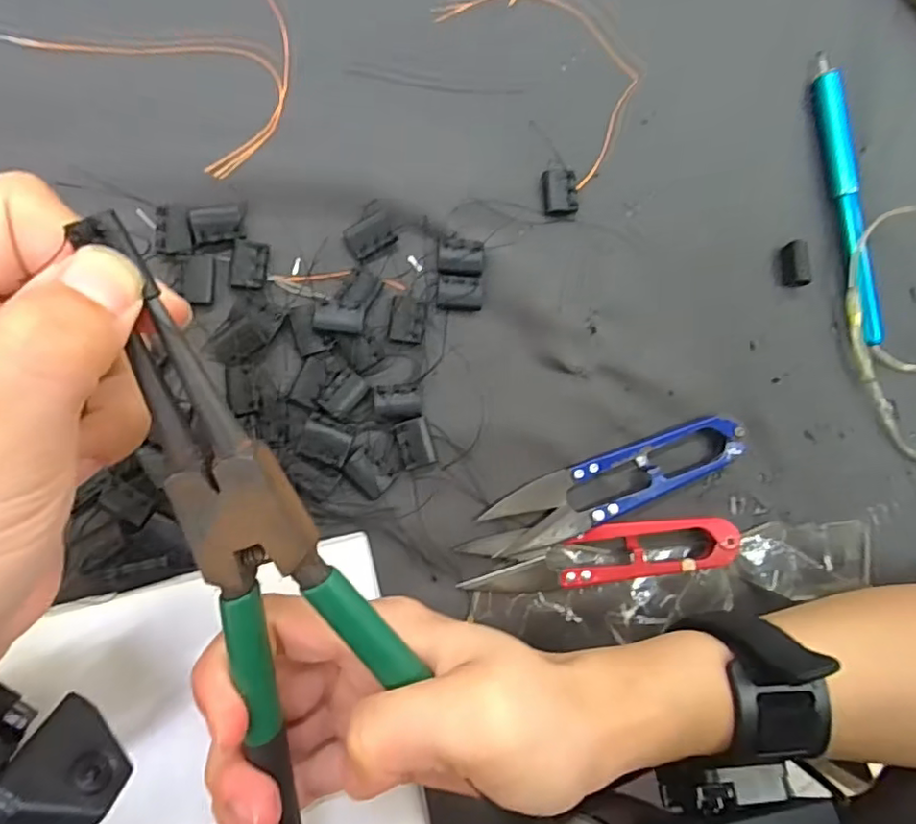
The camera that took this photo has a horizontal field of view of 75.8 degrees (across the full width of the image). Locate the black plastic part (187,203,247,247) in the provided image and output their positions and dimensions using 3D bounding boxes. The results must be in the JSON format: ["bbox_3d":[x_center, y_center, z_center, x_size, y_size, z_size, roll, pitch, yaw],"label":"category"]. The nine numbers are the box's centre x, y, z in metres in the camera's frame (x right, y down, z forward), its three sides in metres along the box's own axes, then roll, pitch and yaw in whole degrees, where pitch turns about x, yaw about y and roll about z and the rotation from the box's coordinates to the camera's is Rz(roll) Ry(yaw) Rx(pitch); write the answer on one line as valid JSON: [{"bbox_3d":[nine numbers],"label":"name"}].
[{"bbox_3d":[-0.097,-0.076,0.238,0.021,0.006,0.014,-13,87,-8],"label":"black plastic part"}]

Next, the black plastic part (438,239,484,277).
[{"bbox_3d":[0.001,-0.066,0.253,0.019,0.005,0.015,3,85,-7],"label":"black plastic part"}]

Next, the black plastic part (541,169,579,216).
[{"bbox_3d":[0.046,-0.098,0.262,0.015,0.004,0.021,-4,86,-8],"label":"black plastic part"}]

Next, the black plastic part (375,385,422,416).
[{"bbox_3d":[-0.025,-0.005,0.244,0.019,0.004,0.013,-1,85,-8],"label":"black plastic part"}]

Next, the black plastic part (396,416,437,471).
[{"bbox_3d":[-0.017,0.013,0.243,0.014,0.005,0.020,-15,87,-8],"label":"black plastic part"}]

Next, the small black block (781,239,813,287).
[{"bbox_3d":[0.156,-0.068,0.270,0.008,0.010,0.020,-1,85,-8],"label":"small black block"}]

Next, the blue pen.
[{"bbox_3d":[0.183,-0.100,0.277,0.009,0.010,0.137,-6,86,-8],"label":"blue pen"}]

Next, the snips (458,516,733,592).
[{"bbox_3d":[0.060,0.060,0.247,0.115,0.010,0.025,-5,86,-8],"label":"snips"}]

